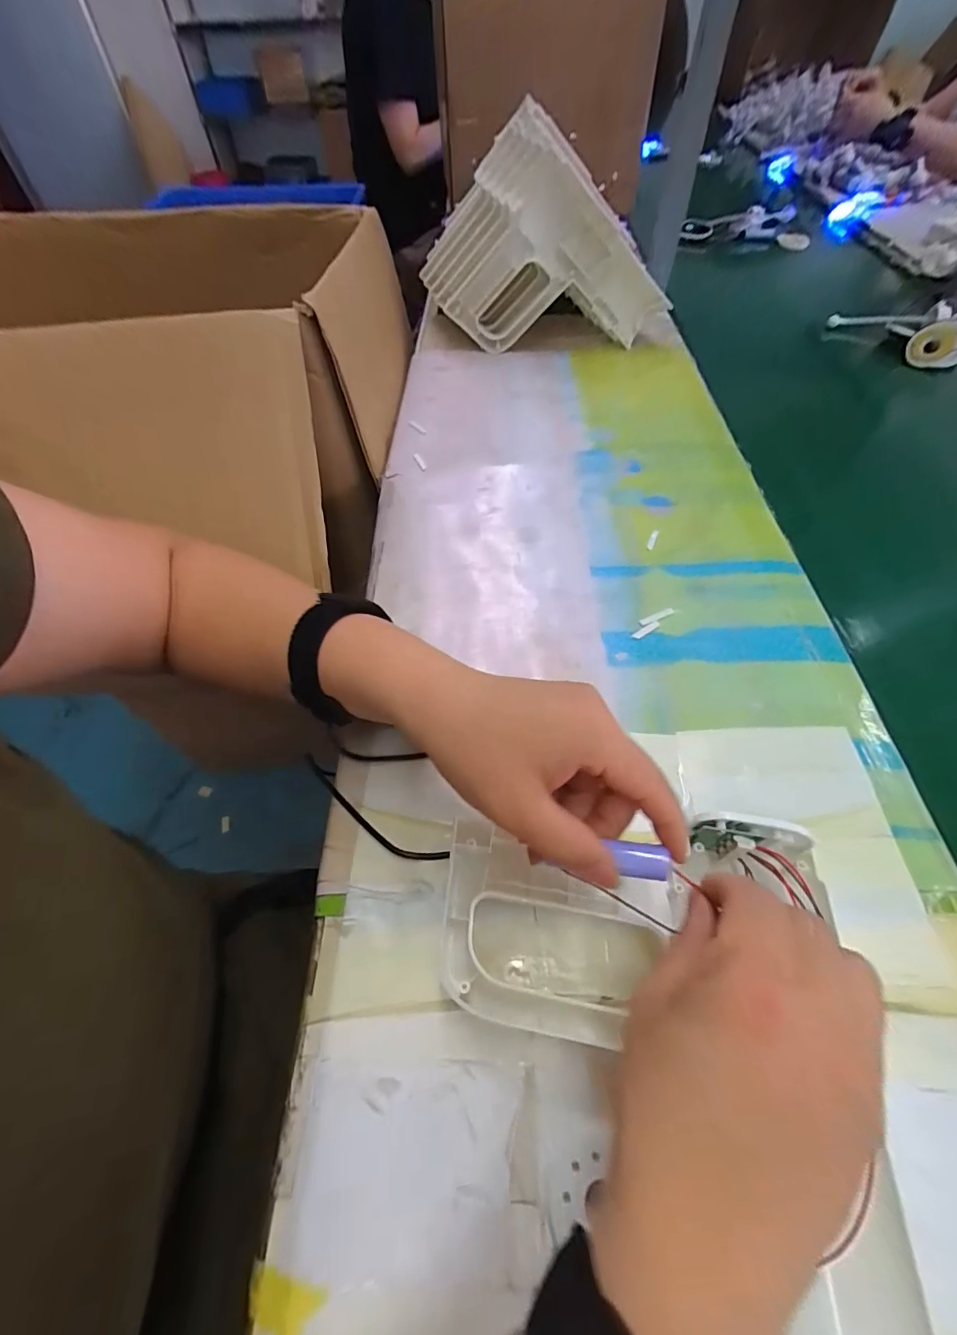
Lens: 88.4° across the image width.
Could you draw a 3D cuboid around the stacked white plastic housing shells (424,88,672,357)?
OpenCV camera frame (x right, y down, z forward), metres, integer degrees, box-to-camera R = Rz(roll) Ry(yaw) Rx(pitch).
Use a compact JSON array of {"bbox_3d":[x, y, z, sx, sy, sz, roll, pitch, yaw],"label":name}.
[{"bbox_3d":[0.073,-0.502,0.591,0.276,0.178,0.147,-4,55,0],"label":"stacked white plastic housing shells"}]

